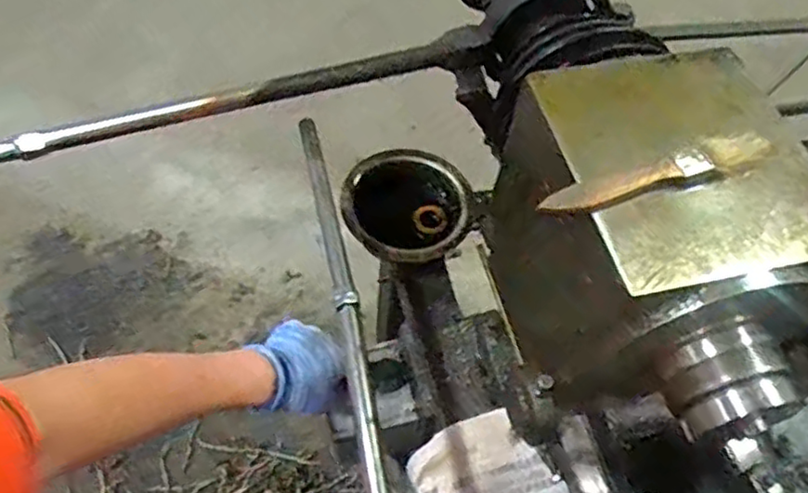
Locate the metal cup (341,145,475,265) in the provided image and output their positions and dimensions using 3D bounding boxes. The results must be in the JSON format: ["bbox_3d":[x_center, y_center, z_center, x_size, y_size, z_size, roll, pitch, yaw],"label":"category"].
[{"bbox_3d":[0.003,-0.041,0.695,0.125,0.043,0.125,2,57,-3],"label":"metal cup"}]

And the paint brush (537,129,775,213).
[{"bbox_3d":[0.150,-0.043,0.401,0.151,0.009,0.022,-16,60,-14],"label":"paint brush"}]

